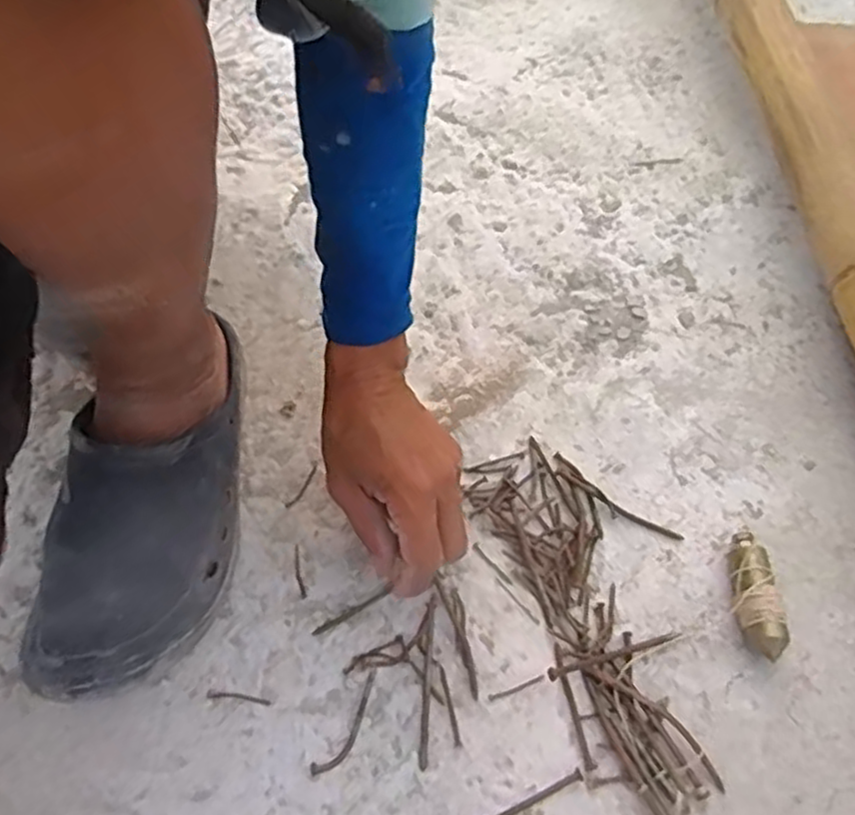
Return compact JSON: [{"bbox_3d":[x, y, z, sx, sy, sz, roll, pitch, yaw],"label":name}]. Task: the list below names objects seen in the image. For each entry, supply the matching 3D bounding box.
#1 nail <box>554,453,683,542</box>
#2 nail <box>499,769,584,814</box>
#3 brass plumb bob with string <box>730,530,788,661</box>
[{"bbox_3d":[0.133,0.066,0.521,0.103,0.006,0.014,35,63,18],"label":"nail"},{"bbox_3d":[0.056,0.228,0.419,0.075,0.004,0.006,-21,62,-14],"label":"nail"},{"bbox_3d":[0.213,0.121,0.477,0.023,0.026,0.081,4,58,1],"label":"brass plumb bob with string"}]

